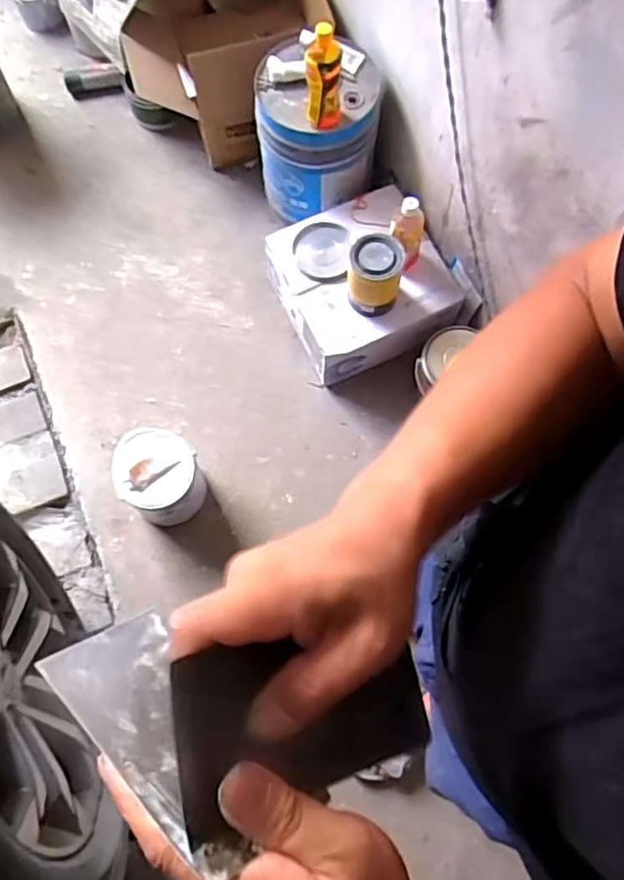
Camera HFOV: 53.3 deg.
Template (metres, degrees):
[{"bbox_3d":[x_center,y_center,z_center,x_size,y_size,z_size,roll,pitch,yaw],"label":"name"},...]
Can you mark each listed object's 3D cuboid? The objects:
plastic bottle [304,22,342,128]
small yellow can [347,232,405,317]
[{"bbox_3d":[0.023,-0.686,1.180,0.070,0.176,0.061,-3,71,-3],"label":"plastic bottle"},{"bbox_3d":[0.127,-0.335,1.263,0.102,0.146,0.106,1,71,-2],"label":"small yellow can"}]

